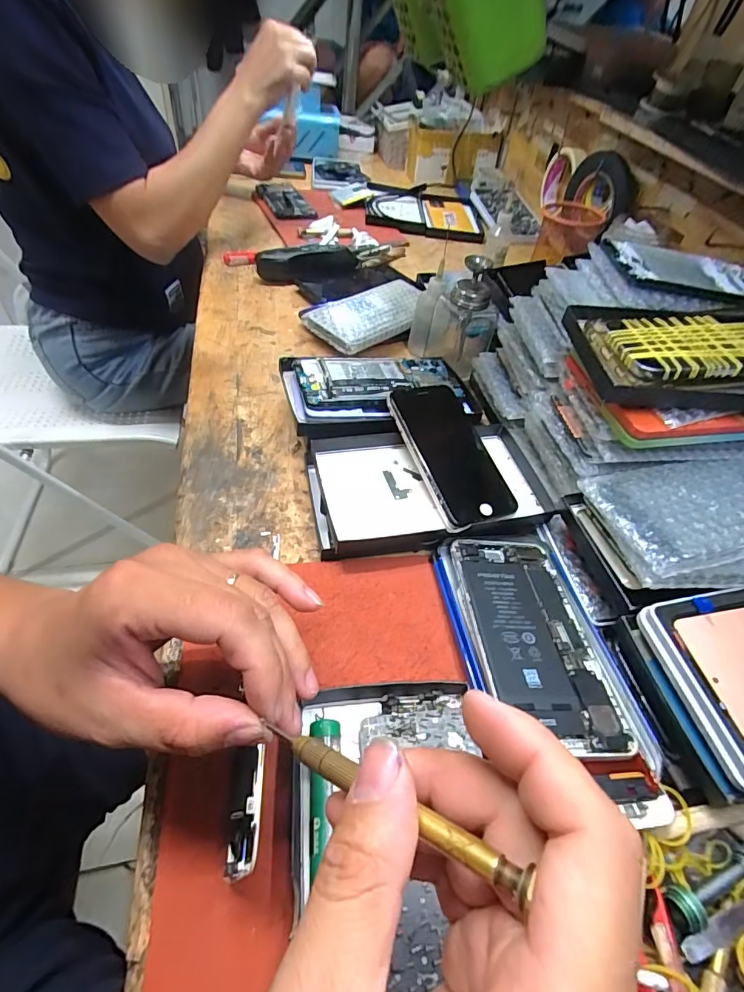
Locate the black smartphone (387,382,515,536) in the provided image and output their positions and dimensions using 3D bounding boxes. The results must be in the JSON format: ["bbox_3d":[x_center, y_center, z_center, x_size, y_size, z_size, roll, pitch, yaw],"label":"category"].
[{"bbox_3d":[0.068,-0.036,0.391,0.072,0.014,0.138,-9,61,-26],"label":"black smartphone"}]

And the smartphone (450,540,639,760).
[{"bbox_3d":[0.105,0.088,0.305,0.077,0.004,0.154,1,41,-10],"label":"smartphone"}]

